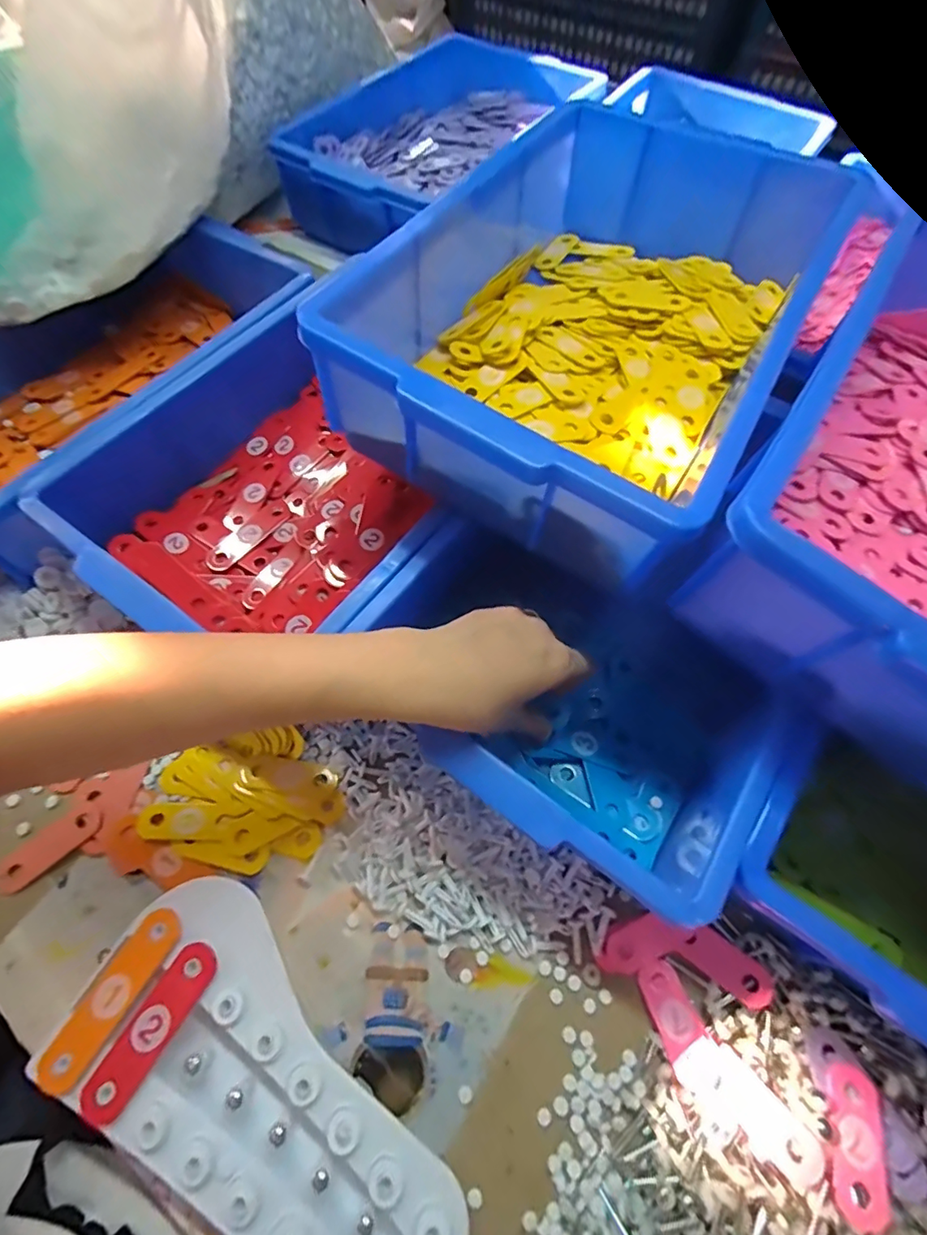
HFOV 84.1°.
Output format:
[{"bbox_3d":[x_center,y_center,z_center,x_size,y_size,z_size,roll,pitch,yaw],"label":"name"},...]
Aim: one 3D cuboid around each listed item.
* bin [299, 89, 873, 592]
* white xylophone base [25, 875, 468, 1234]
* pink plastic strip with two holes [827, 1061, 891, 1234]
[{"bbox_3d":[0.097,-0.214,0.359,0.234,0.093,0.362,29,67,13],"label":"bin"},{"bbox_3d":[-0.095,0.243,0.271,0.221,0.041,0.105,29,67,13],"label":"white xylophone base"},{"bbox_3d":[0.197,0.264,0.257,0.025,0.005,0.062,12,57,11],"label":"pink plastic strip with two holes"}]

